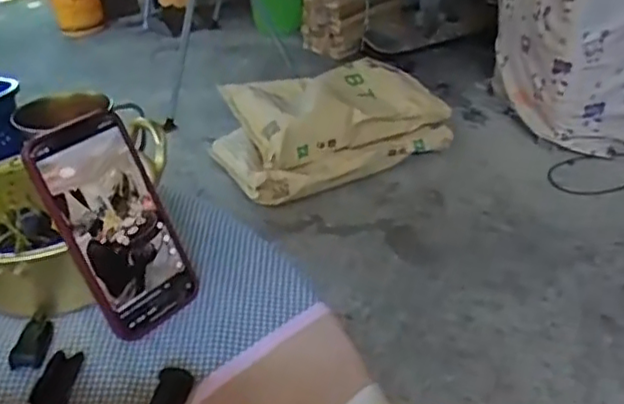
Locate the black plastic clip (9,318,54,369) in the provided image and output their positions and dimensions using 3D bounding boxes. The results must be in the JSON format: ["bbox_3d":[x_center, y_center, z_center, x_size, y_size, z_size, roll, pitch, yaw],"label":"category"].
[{"bbox_3d":[-0.201,0.101,0.473,0.022,0.009,0.045,-4,33,-1],"label":"black plastic clip"}]

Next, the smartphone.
[{"bbox_3d":[-0.142,0.016,0.479,0.010,0.159,0.076,-6,23,47],"label":"smartphone"}]

